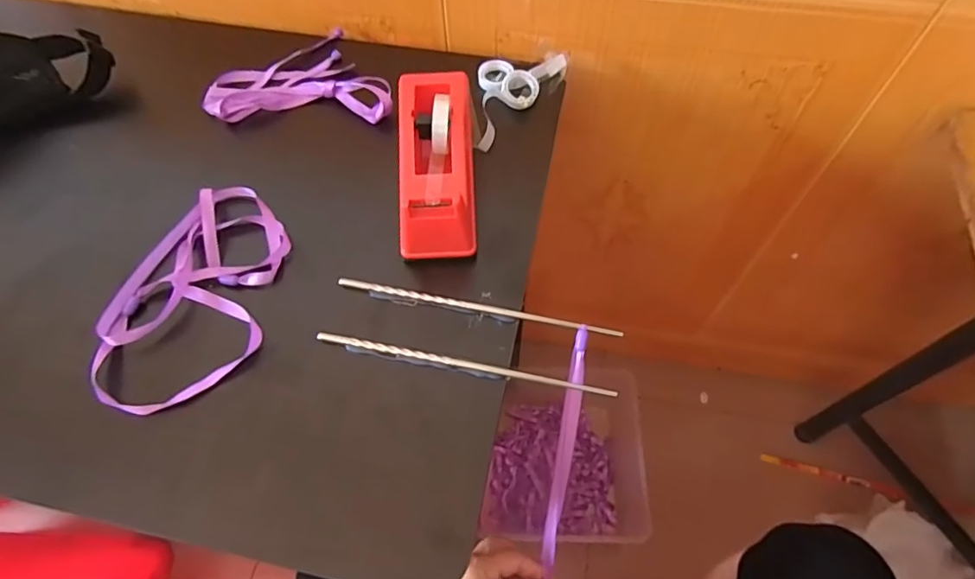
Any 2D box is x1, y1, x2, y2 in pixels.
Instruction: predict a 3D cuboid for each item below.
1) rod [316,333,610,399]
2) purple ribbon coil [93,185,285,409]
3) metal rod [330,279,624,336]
[{"bbox_3d":[-0.018,0.055,0.406,0.224,0.006,0.007,9,61,7],"label":"rod"},{"bbox_3d":[-0.229,0.001,0.435,0.118,0.018,0.196,5,61,4],"label":"purple ribbon coil"},{"bbox_3d":[-0.012,0.013,0.431,0.217,0.005,0.008,10,61,7],"label":"metal rod"}]

